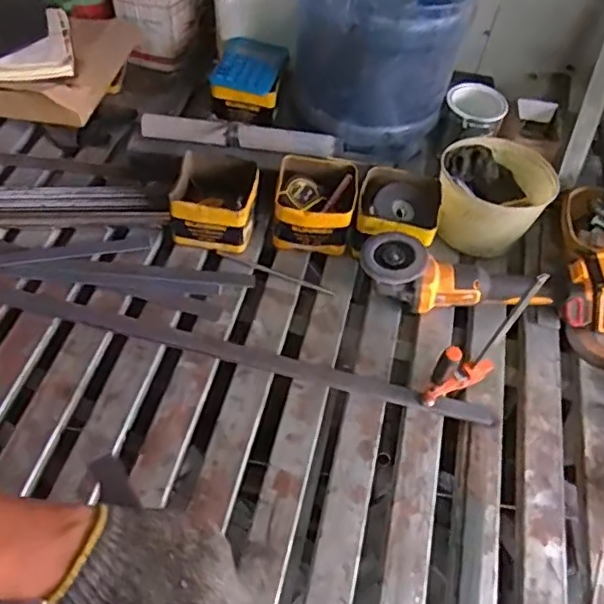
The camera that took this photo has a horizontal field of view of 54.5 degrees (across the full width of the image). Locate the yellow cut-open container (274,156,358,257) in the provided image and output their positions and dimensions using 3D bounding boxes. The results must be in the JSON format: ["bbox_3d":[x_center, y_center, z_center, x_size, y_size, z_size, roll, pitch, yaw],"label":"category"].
[{"bbox_3d":[0.020,-0.149,0.906,0.122,0.084,0.136,6,56,0],"label":"yellow cut-open container"}]

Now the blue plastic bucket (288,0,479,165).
[{"bbox_3d":[0.113,-0.404,0.937,0.243,0.242,0.243,3,54,-4],"label":"blue plastic bucket"}]

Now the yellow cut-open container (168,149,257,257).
[{"bbox_3d":[-0.131,-0.151,0.897,0.122,0.084,0.122,9,56,2],"label":"yellow cut-open container"}]

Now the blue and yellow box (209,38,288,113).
[{"bbox_3d":[-0.092,-0.391,1.004,0.117,0.070,0.111,16,54,6],"label":"blue and yellow box"}]

